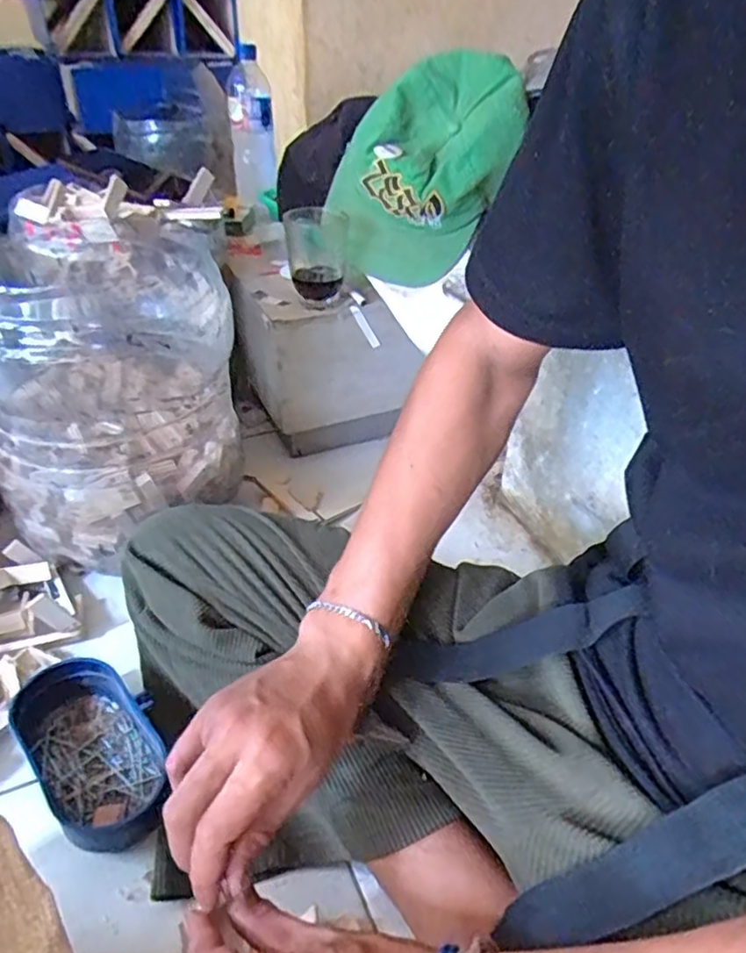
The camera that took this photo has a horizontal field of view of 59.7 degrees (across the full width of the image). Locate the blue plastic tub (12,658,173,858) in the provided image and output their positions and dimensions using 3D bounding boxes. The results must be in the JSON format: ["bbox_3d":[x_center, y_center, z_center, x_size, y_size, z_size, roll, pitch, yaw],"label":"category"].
[{"bbox_3d":[-0.216,0.211,0.510,0.090,0.045,0.152,-26,45,-33],"label":"blue plastic tub"}]

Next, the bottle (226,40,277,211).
[{"bbox_3d":[-0.195,-0.562,1.052,0.069,0.205,0.083,-4,37,-9],"label":"bottle"}]

